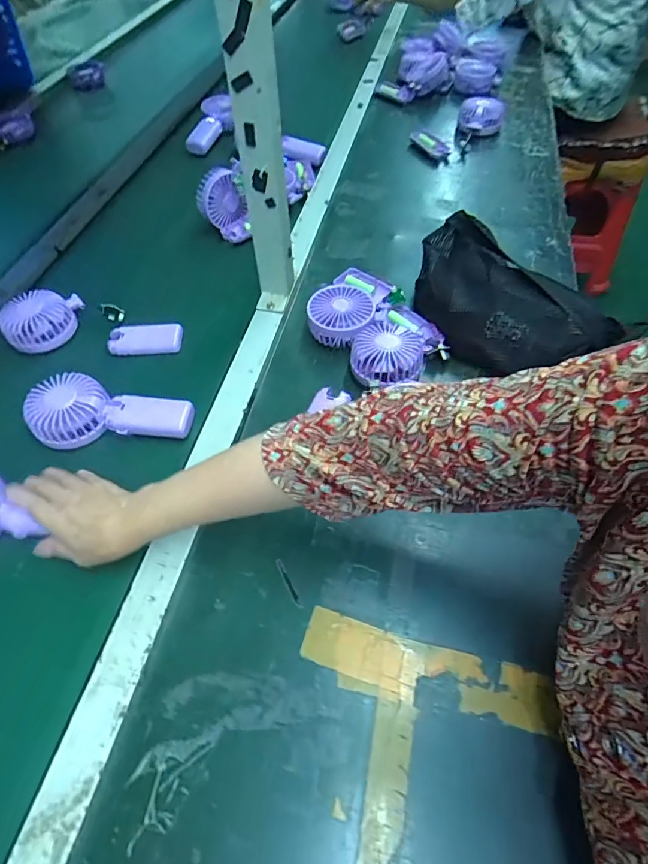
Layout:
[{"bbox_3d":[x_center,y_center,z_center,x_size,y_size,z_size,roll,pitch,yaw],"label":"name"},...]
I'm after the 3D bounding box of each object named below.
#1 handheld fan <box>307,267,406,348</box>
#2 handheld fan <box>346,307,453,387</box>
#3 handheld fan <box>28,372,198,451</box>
[{"bbox_3d":[0.045,-0.172,0.624,0.104,0.045,0.151,19,57,15],"label":"handheld fan"},{"bbox_3d":[0.087,-0.110,0.571,0.133,0.044,0.107,-35,60,-21],"label":"handheld fan"},{"bbox_3d":[-0.239,-0.023,0.529,0.176,0.044,0.077,-1,54,2],"label":"handheld fan"}]

